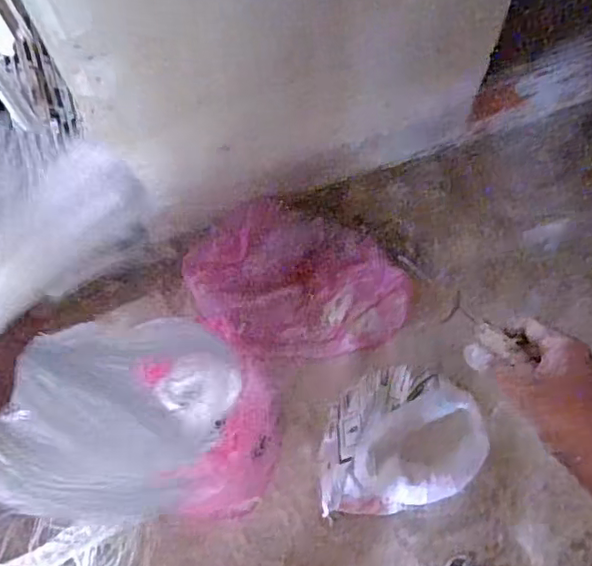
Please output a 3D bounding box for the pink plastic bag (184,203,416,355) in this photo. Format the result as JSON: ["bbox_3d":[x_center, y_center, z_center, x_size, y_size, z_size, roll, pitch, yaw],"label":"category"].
[{"bbox_3d":[0.005,0.010,1.590,0.587,0.150,0.397,12,68,7],"label":"pink plastic bag"}]

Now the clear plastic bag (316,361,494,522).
[{"bbox_3d":[0.241,0.349,1.367,0.392,0.136,0.312,-6,67,-1],"label":"clear plastic bag"}]

